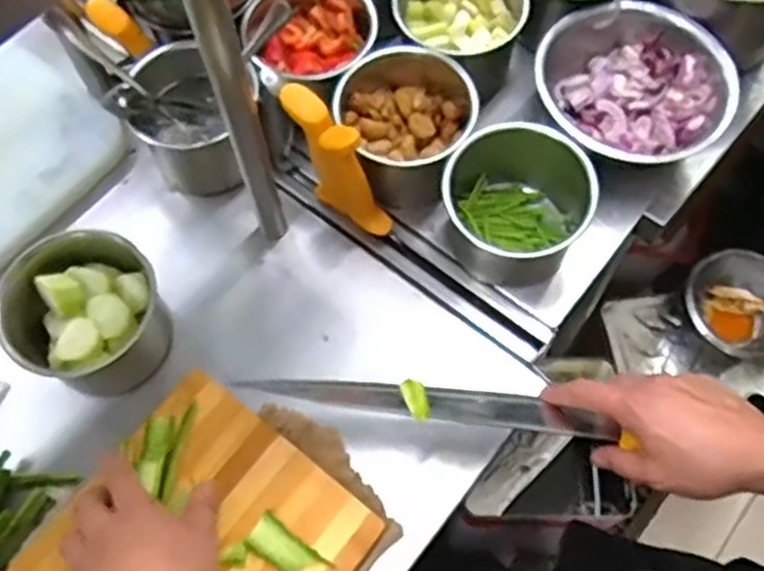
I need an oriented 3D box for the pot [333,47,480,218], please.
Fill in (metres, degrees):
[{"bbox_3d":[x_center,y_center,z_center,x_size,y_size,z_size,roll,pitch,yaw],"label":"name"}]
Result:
[{"bbox_3d":[0.021,-0.152,0.694,0.121,0.093,0.131,-1,66,1],"label":"pot"}]

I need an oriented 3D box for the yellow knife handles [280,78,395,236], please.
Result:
[{"bbox_3d":[-0.041,-0.100,0.645,0.103,0.144,0.032,42,73,18],"label":"yellow knife handles"}]

